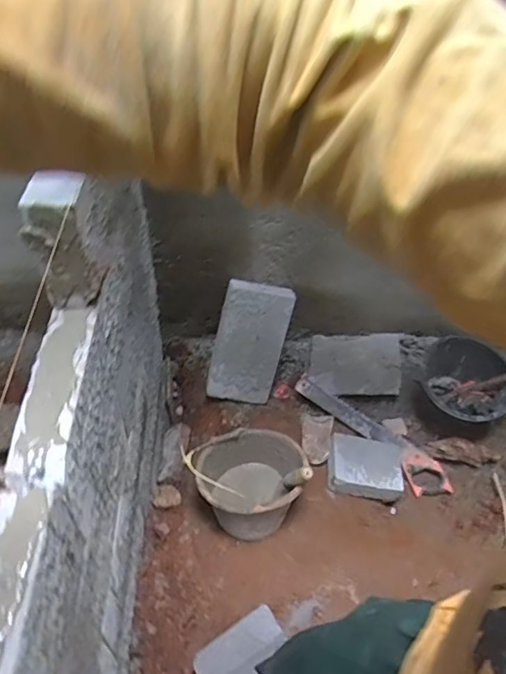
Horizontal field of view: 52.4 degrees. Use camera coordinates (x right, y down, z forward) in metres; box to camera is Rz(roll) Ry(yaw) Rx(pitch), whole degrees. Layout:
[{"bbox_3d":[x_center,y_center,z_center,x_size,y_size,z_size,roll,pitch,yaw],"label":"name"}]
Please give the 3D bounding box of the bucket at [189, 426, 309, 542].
[{"bbox_3d":[-0.010,0.386,1.384,0.304,0.216,0.245,-3,48,-7],"label":"bucket"}]

